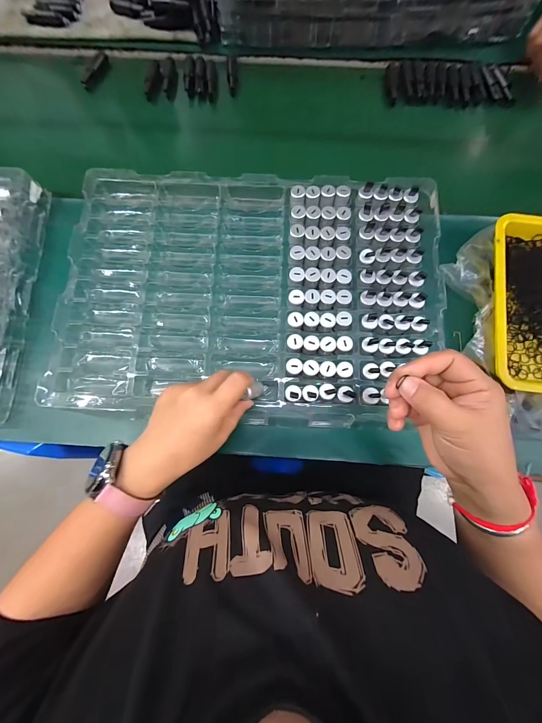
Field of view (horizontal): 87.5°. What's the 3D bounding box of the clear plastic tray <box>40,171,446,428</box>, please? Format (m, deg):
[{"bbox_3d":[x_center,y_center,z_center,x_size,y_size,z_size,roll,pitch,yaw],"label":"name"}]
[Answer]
[{"bbox_3d":[-0.020,-0.092,0.368,0.479,0.052,0.322,4,75,0],"label":"clear plastic tray"}]

